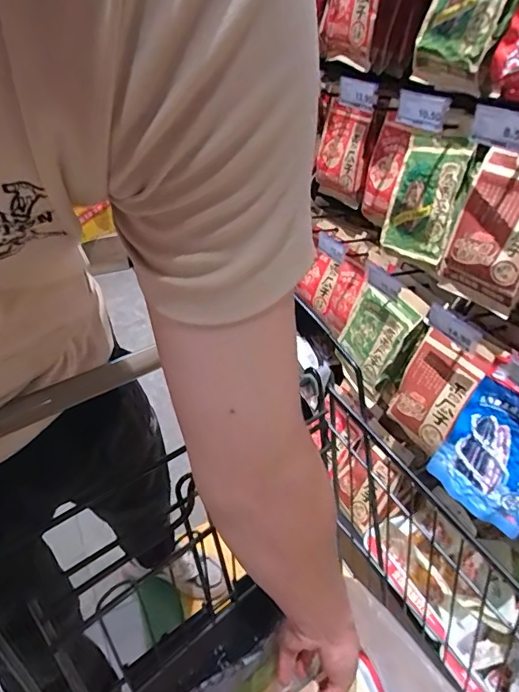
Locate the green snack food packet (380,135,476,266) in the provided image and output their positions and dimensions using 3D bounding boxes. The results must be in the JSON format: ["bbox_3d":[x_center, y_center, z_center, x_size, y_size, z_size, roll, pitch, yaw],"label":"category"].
[{"bbox_3d":[0.289,-0.259,0.811,0.013,0.198,0.152,-2,26,-31],"label":"green snack food packet"}]

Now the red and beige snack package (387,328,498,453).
[{"bbox_3d":[0.322,0.081,0.838,0.021,0.226,0.133,5,26,-33],"label":"red and beige snack package"}]

